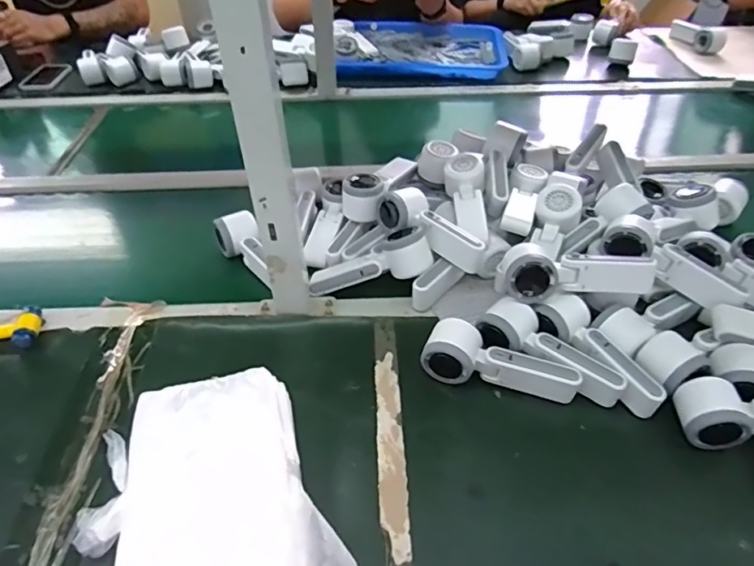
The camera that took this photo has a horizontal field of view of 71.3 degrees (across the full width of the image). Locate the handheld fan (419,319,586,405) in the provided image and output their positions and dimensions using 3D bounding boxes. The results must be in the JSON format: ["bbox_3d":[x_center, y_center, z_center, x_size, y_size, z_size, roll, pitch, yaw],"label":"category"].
[{"bbox_3d":[0.136,0.095,0.584,0.167,0.054,0.060,17,46,16],"label":"handheld fan"}]

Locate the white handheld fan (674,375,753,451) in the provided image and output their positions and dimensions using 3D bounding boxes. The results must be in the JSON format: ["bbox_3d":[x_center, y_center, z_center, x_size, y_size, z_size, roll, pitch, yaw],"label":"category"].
[{"bbox_3d":[0.394,0.139,0.539,0.169,0.062,0.061,0,43,2],"label":"white handheld fan"}]

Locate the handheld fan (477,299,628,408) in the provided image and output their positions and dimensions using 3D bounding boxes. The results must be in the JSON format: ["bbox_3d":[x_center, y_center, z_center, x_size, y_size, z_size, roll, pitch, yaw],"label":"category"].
[{"bbox_3d":[0.193,0.083,0.596,0.166,0.056,0.064,25,49,23],"label":"handheld fan"}]

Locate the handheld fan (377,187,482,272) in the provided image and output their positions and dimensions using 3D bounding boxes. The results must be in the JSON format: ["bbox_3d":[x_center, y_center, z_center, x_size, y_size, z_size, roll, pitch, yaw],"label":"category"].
[{"bbox_3d":[0.073,-0.072,0.699,0.164,0.056,0.061,28,51,28],"label":"handheld fan"}]

